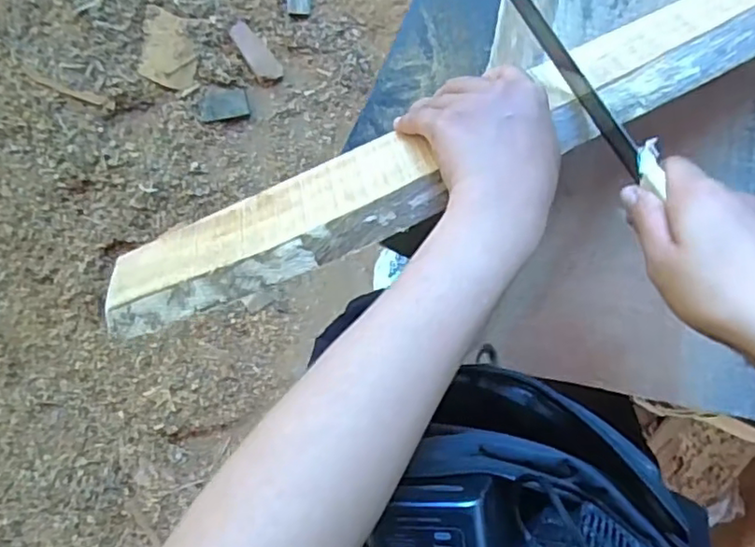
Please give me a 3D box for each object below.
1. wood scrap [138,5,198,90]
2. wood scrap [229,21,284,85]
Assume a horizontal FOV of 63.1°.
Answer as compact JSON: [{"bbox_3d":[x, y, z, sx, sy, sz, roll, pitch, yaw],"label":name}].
[{"bbox_3d":[-0.372,-0.403,1.102,0.099,0.007,0.130,10,97,1],"label":"wood scrap"},{"bbox_3d":[-0.220,-0.396,1.105,0.047,0.009,0.120,-37,94,6],"label":"wood scrap"}]

